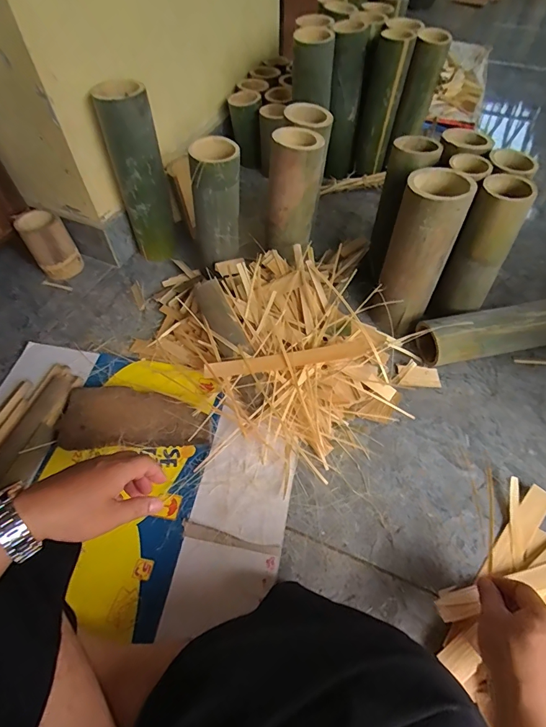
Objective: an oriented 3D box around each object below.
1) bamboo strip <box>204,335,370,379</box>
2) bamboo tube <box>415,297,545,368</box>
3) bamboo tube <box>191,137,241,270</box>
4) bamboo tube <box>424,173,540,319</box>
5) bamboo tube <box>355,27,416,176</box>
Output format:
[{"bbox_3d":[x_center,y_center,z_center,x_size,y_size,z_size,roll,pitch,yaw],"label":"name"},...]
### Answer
[{"bbox_3d":[0.019,-0.006,0.646,0.272,0.011,0.036,-13,70,7],"label":"bamboo strip"},{"bbox_3d":[0.404,-0.061,0.718,0.308,0.090,0.079,-10,57,-7],"label":"bamboo tube"},{"bbox_3d":[-0.106,-0.290,0.732,0.097,0.216,0.074,-11,57,-7],"label":"bamboo tube"},{"bbox_3d":[0.353,-0.188,0.671,0.086,0.228,0.102,28,60,17],"label":"bamboo tube"},{"bbox_3d":[0.256,-0.609,0.951,0.085,0.305,0.082,10,57,7],"label":"bamboo tube"}]

